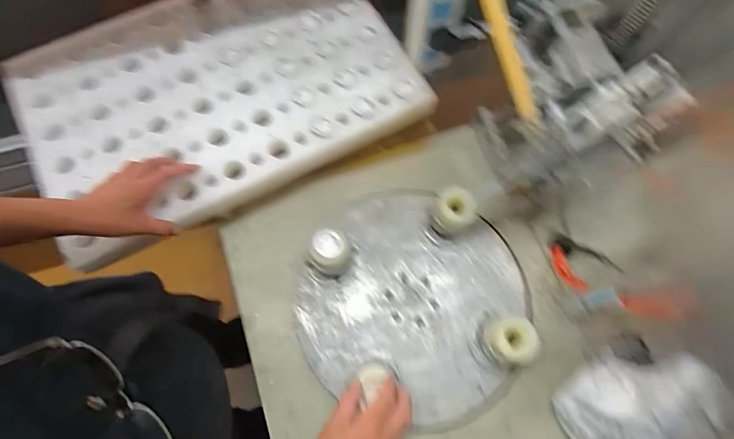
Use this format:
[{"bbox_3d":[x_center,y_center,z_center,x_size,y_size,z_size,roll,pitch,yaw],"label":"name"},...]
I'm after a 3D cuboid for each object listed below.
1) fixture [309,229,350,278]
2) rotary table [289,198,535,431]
[{"bbox_3d":[-0.053,0.051,0.575,0.061,0.094,0.054,0,72,0],"label":"fixture"},{"bbox_3d":[0.065,0.117,0.602,0.315,0.030,0.304,23,75,7],"label":"rotary table"}]

